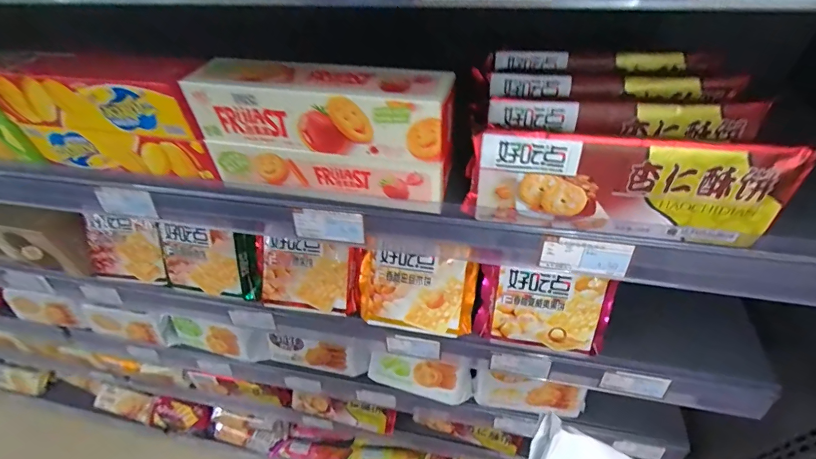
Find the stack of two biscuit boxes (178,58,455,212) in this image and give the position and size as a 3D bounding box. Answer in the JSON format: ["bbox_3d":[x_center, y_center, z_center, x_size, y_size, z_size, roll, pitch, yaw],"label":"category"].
[{"bbox_3d":[-0.077,-0.087,0.358,0.227,0.109,0.048,7,47,12],"label":"stack of two biscuit boxes"}]

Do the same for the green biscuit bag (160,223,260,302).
[{"bbox_3d":[-0.278,0.039,0.560,0.135,0.108,0.045,4,25,10],"label":"green biscuit bag"}]

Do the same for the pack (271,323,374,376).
[{"bbox_3d":[-0.156,0.216,0.693,0.182,0.085,0.031,6,47,11],"label":"pack"}]

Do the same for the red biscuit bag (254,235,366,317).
[{"bbox_3d":[-0.131,0.059,0.542,0.140,0.098,0.045,2,13,9],"label":"red biscuit bag"}]

